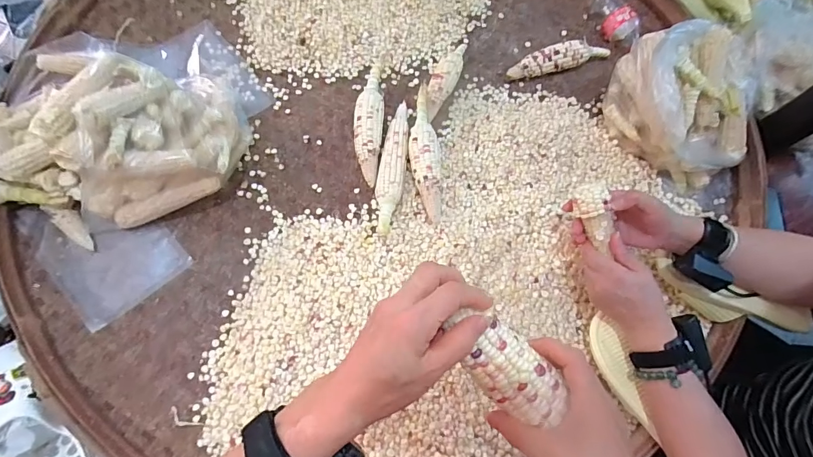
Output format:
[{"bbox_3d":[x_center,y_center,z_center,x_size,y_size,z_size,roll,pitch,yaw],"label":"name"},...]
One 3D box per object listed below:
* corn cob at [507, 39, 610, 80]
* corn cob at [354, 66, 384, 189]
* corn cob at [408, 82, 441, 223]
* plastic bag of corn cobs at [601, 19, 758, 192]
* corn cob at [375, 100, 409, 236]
[{"bbox_3d":[0.299,-0.329,0.800,0.214,0.046,0.044,-18,71,-7],"label":"corn cob"},{"bbox_3d":[-0.065,-0.186,0.713,0.050,0.050,0.242,1,69,0],"label":"corn cob"},{"bbox_3d":[0.031,-0.132,0.691,0.052,0.046,0.257,-1,69,-1],"label":"corn cob"},{"bbox_3d":[0.486,-0.208,0.681,0.233,0.159,0.224,-15,70,-6],"label":"plastic bag of corn cobs"},{"bbox_3d":[-0.022,-0.107,0.686,0.044,0.035,0.246,7,69,2],"label":"corn cob"}]

